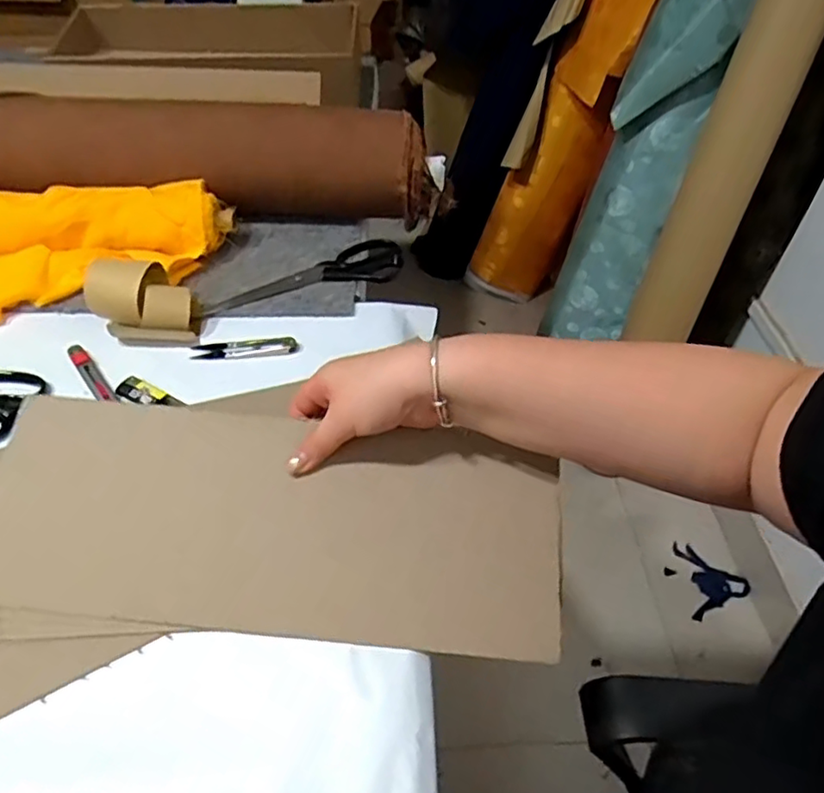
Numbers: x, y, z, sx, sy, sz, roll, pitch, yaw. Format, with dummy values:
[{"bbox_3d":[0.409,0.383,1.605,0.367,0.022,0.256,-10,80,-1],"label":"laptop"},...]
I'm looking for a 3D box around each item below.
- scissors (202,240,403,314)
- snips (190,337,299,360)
[{"bbox_3d":[-0.115,-0.136,0.693,0.219,0.013,0.074,-15,50,-15],"label":"scissors"},{"bbox_3d":[-0.165,-0.047,0.623,0.101,0.013,0.022,0,47,-1],"label":"snips"}]

